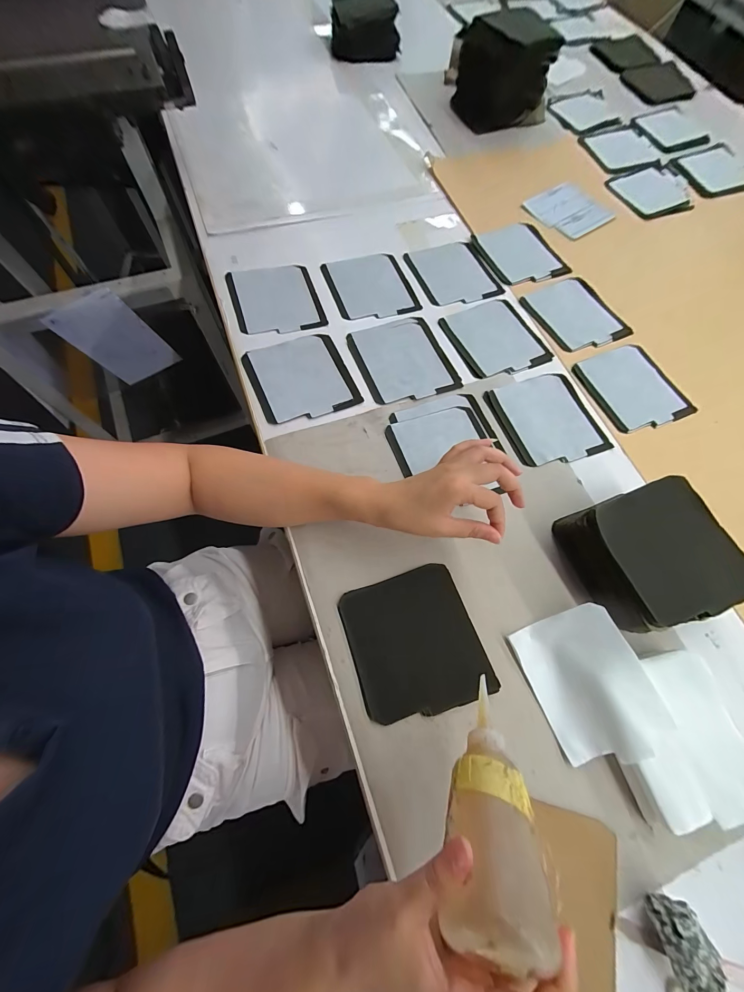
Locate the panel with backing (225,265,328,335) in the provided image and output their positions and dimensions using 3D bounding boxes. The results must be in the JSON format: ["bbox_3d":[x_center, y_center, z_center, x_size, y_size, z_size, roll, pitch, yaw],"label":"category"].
[{"bbox_3d":[-0.146,-0.301,0.518,0.127,0.017,0.129,-16,71,-8],"label":"panel with backing"}]

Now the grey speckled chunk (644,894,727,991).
[{"bbox_3d":[0.249,0.359,0.273,0.038,0.034,0.049,-25,72,-11],"label":"grey speckled chunk"}]

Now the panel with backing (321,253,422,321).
[{"bbox_3d":[-0.003,-0.339,0.549,0.128,0.009,0.136,-18,71,-9],"label":"panel with backing"}]

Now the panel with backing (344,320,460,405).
[{"bbox_3d":[0.045,-0.201,0.496,0.130,0.006,0.140,-19,71,-9],"label":"panel with backing"}]

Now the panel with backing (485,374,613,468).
[{"bbox_3d":[0.246,-0.109,0.473,0.133,0.004,0.136,-18,71,-9],"label":"panel with backing"}]

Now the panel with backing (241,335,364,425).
[{"bbox_3d":[-0.098,-0.163,0.469,0.128,0.015,0.129,-23,72,-11],"label":"panel with backing"}]

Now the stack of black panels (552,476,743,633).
[{"bbox_3d":[0.305,0.065,0.376,0.139,0.064,0.134,-16,71,-8],"label":"stack of black panels"}]

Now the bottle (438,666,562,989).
[{"bbox_3d":[0.086,0.225,0.256,0.057,0.052,0.154,15,28,4],"label":"bottle"}]

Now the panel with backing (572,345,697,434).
[{"bbox_3d":[0.388,-0.161,0.501,0.130,0.006,0.136,-21,72,-10],"label":"panel with backing"}]

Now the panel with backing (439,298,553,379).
[{"bbox_3d":[0.190,-0.244,0.522,0.127,0.009,0.135,-22,72,-10],"label":"panel with backing"}]

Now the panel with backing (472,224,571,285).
[{"bbox_3d":[0.257,-0.422,0.591,0.123,0.009,0.134,-22,72,-10],"label":"panel with backing"}]

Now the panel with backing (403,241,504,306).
[{"bbox_3d":[0.136,-0.376,0.572,0.124,0.006,0.134,-20,71,-10],"label":"panel with backing"}]

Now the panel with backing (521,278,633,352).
[{"bbox_3d":[0.330,-0.294,0.545,0.137,0.007,0.134,-24,72,-11],"label":"panel with backing"}]

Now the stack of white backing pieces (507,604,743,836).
[{"bbox_3d":[0.255,0.205,0.332,0.151,0.037,0.192,-19,71,-10],"label":"stack of white backing pieces"}]

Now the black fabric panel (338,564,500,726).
[{"bbox_3d":[0.045,0.153,0.357,0.131,0.006,0.136,-17,71,-9],"label":"black fabric panel"}]

